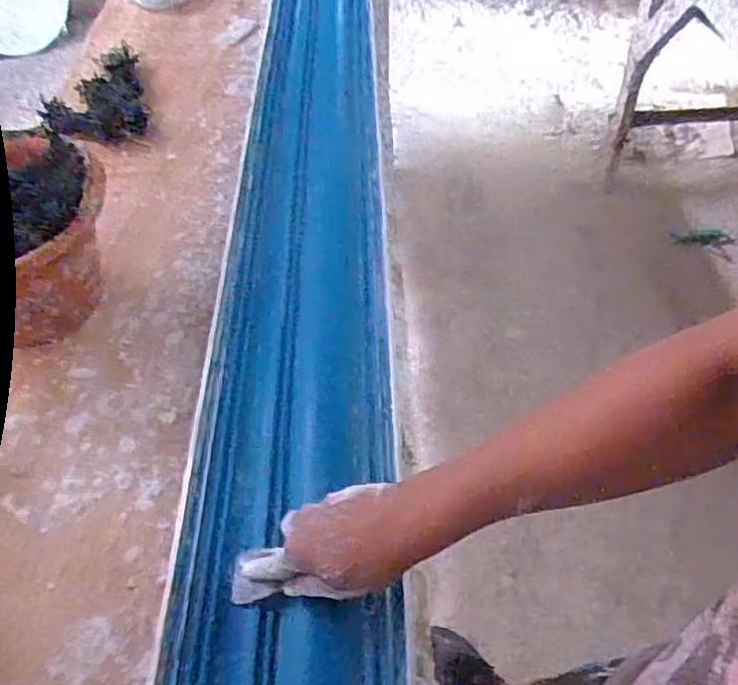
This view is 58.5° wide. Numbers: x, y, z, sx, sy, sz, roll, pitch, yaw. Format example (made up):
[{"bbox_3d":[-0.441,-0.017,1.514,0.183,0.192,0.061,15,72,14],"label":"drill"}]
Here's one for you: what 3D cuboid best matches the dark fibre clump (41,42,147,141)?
[{"bbox_3d":[-0.481,-0.430,1.155,0.167,0.040,0.300,-15,50,-11],"label":"dark fibre clump"}]

